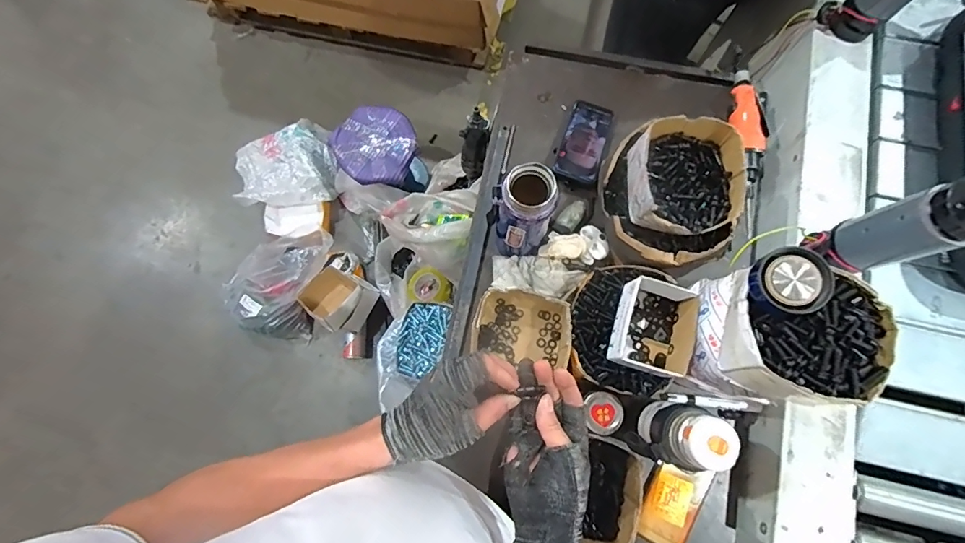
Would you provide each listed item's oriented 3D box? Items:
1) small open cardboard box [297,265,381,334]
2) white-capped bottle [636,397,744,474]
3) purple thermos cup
[{"bbox_3d":[-0.412,0.073,1.248,0.187,0.104,0.161,32,80,7],"label":"small open cardboard box"},{"bbox_3d":[0.243,0.200,0.535,0.061,0.152,0.070,26,80,7],"label":"white-capped bottle"},{"bbox_3d":[0.058,-0.076,0.643,0.067,0.210,0.068,0,78,1],"label":"purple thermos cup"}]

